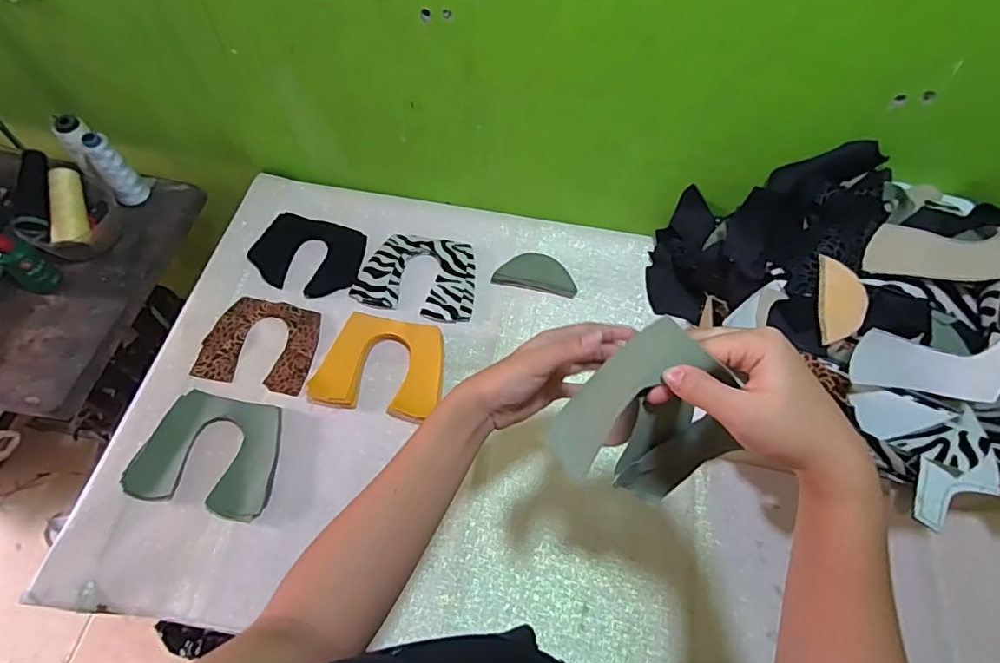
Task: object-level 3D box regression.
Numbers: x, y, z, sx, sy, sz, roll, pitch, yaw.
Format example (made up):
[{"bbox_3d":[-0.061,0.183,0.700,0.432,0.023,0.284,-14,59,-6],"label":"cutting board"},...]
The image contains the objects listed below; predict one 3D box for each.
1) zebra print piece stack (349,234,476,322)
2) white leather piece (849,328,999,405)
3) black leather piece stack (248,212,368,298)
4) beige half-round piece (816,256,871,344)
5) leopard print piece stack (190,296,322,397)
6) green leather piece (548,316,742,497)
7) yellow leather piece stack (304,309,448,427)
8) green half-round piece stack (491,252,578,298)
[{"bbox_3d":[-0.115,-0.079,0.752,0.164,0.006,0.129,8,60,2],"label":"zebra print piece stack"},{"bbox_3d":[0.389,0.030,0.481,0.120,0.025,0.054,4,96,34],"label":"white leather piece"},{"bbox_3d":[-0.272,-0.110,0.768,0.153,0.007,0.118,19,66,6],"label":"black leather piece stack"},{"bbox_3d":[0.360,-0.032,0.563,0.043,0.013,0.100,12,64,6],"label":"beige half-round piece"},{"bbox_3d":[-0.310,0.014,0.697,0.136,0.013,0.121,9,61,3],"label":"leopard print piece stack"},{"bbox_3d":[0.089,0.068,0.354,0.094,0.124,0.089,0,64,0],"label":"green leather piece"},{"bbox_3d":[-0.148,0.045,0.675,0.154,0.026,0.122,12,61,4],"label":"yellow leather piece stack"},{"bbox_3d":[0.052,-0.084,0.762,0.114,0.016,0.055,10,61,4],"label":"green half-round piece stack"}]

